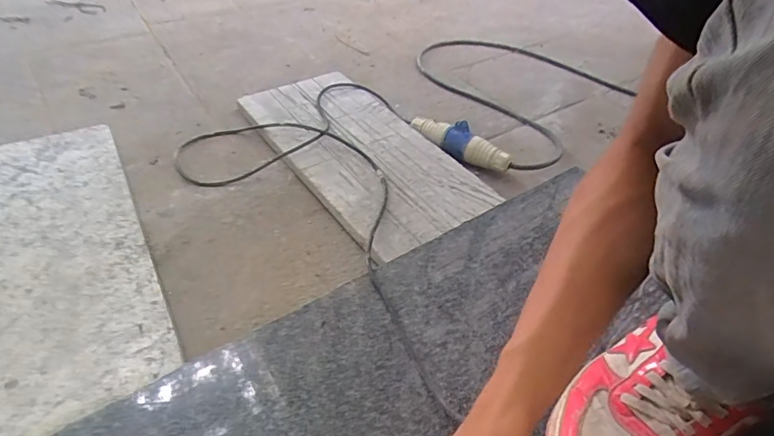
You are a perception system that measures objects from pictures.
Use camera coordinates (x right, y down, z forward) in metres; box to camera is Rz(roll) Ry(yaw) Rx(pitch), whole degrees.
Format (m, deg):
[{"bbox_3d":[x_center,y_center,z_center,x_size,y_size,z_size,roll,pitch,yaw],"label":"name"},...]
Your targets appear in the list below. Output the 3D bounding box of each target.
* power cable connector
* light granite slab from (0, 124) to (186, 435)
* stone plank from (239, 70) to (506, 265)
[{"bbox_3d":[0.127,-0.133,0.784,0.190,0.054,0.051,35,52,30],"label":"power cable connector"},{"bbox_3d":[-0.455,0.044,0.584,0.237,0.028,0.526,-22,48,-24],"label":"light granite slab"},{"bbox_3d":[-0.054,-0.126,0.785,0.243,0.035,0.494,-25,50,-27],"label":"stone plank"}]

